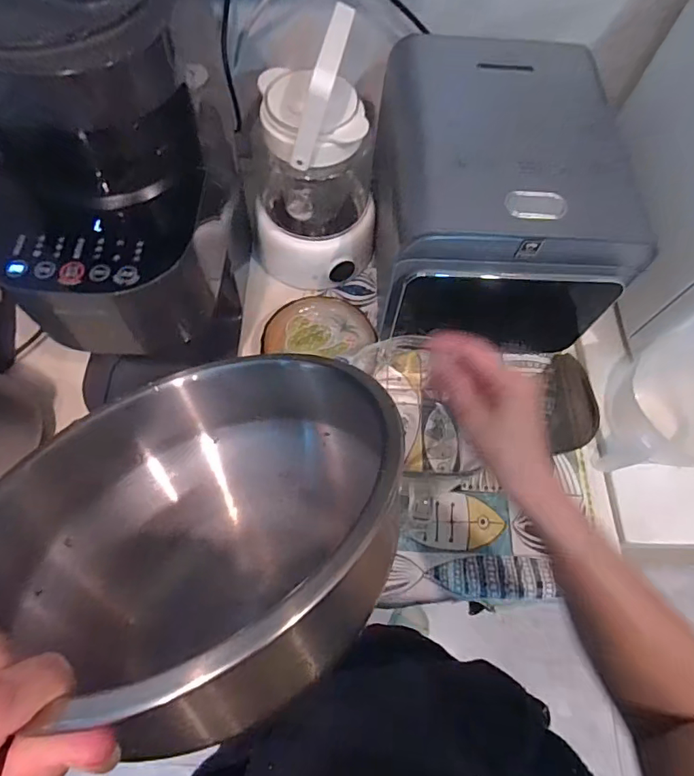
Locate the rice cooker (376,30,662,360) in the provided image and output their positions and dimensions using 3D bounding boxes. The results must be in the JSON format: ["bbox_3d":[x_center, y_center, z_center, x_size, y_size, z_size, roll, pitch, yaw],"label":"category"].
[{"bbox_3d":[0.173,-0.226,0.607,0.252,0.236,0.298,0,66,-3],"label":"rice cooker"}]

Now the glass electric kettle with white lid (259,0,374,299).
[{"bbox_3d":[-0.042,-0.252,0.559,0.141,0.274,0.141,-6,67,-6],"label":"glass electric kettle with white lid"}]

